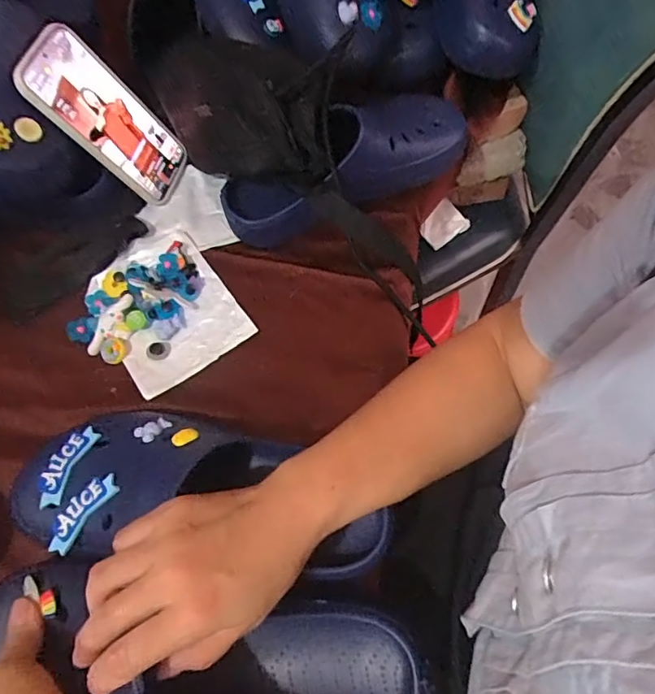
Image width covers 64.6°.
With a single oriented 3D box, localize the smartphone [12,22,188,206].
[{"bbox_3d":[-0.208,-0.221,0.501,0.014,0.165,0.086,5,67,38],"label":"smartphone"}]

